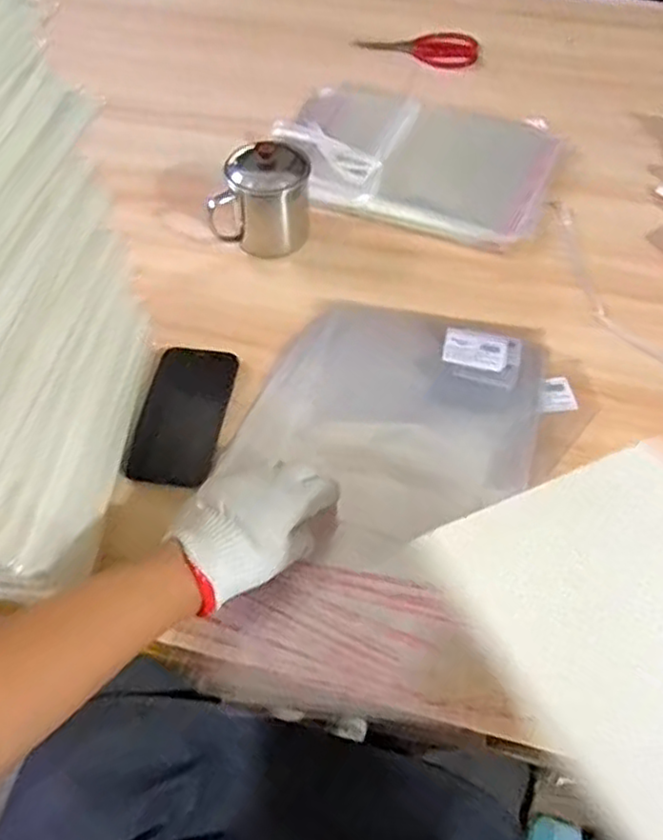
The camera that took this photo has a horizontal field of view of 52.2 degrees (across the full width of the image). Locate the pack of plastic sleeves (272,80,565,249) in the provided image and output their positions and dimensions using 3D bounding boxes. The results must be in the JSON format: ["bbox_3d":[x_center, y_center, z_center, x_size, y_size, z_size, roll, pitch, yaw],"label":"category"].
[{"bbox_3d":[0.112,-0.331,0.856,0.340,0.026,0.257,13,56,8],"label":"pack of plastic sleeves"}]

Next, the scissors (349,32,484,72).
[{"bbox_3d":[0.130,-0.556,1.006,0.178,0.014,0.083,17,57,11],"label":"scissors"}]

